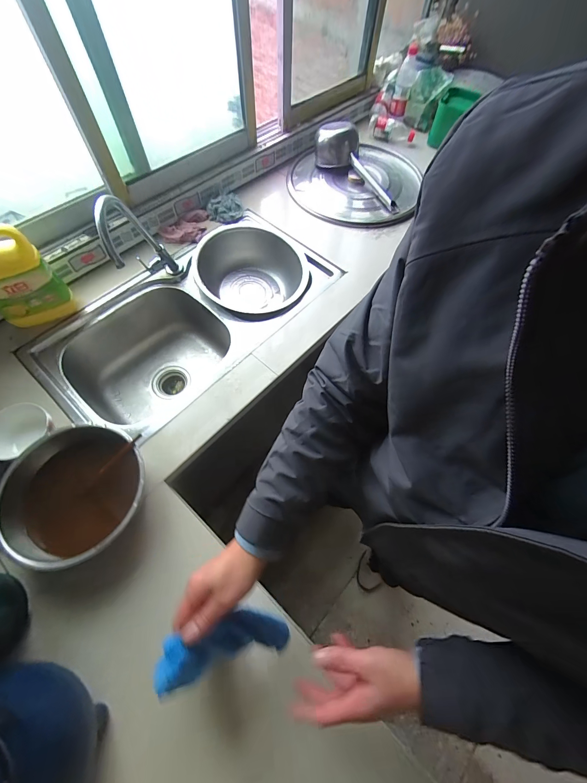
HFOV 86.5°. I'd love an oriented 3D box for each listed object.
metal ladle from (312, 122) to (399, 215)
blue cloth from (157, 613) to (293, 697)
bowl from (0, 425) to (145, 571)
[{"bbox_3d":[0.211,-0.814,1.113,0.187,0.098,0.459,-13,65,-9],"label":"metal ladle"},{"bbox_3d":[-0.081,0.321,0.403,0.033,0.184,0.056,-26,57,35],"label":"blue cloth"},{"bbox_3d":[-0.359,0.177,0.539,0.208,0.095,0.208,1,63,-2],"label":"bowl"}]

